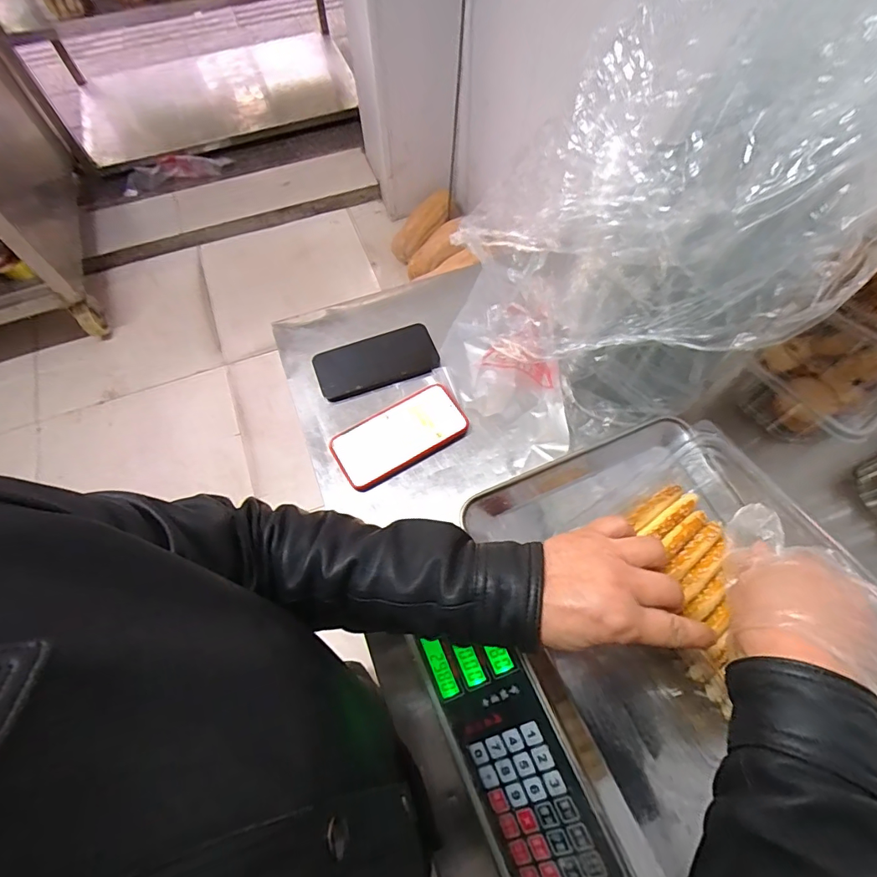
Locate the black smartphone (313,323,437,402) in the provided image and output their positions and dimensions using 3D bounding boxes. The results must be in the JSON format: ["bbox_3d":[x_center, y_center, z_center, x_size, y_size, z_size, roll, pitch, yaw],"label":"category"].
[{"bbox_3d":[-0.082,-0.103,0.620,0.158,0.007,0.079,-21,66,-9],"label":"black smartphone"}]

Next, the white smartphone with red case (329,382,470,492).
[{"bbox_3d":[-0.047,-0.006,0.571,0.161,0.011,0.078,-29,67,-12],"label":"white smartphone with red case"}]

